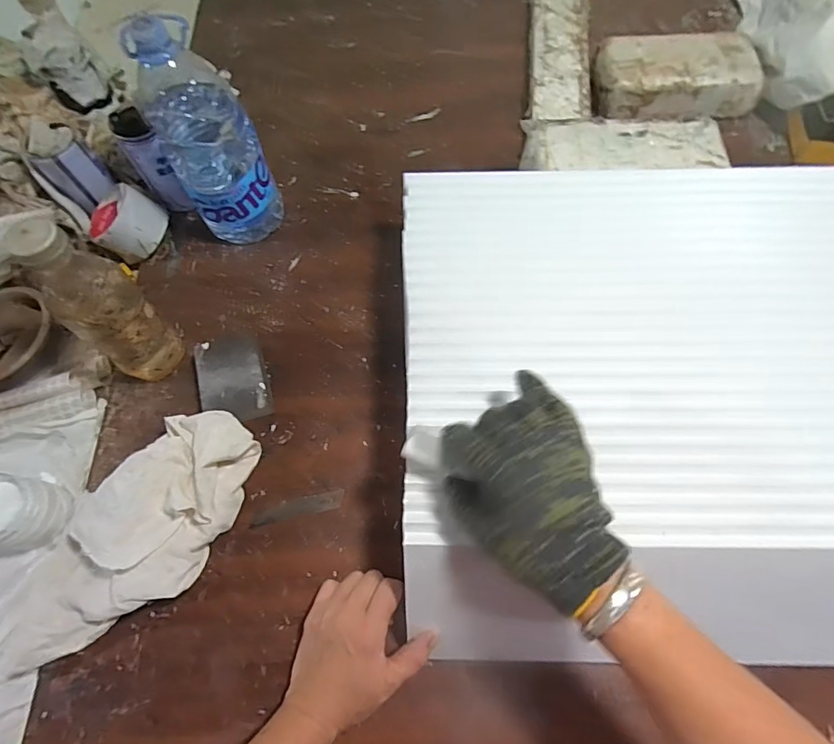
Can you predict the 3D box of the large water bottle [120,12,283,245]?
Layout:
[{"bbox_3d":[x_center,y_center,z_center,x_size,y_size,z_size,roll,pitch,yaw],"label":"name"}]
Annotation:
[{"bbox_3d":[-0.238,-0.259,0.563,0.106,0.251,0.090,-25,66,-8],"label":"large water bottle"}]

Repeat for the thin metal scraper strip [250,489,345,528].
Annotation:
[{"bbox_3d":[-0.125,0.143,0.508,0.097,0.005,0.019,-12,70,-4],"label":"thin metal scraper strip"}]

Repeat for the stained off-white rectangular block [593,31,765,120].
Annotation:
[{"bbox_3d":[0.382,-0.432,0.710,0.218,0.067,0.129,-2,65,2],"label":"stained off-white rectangular block"}]

